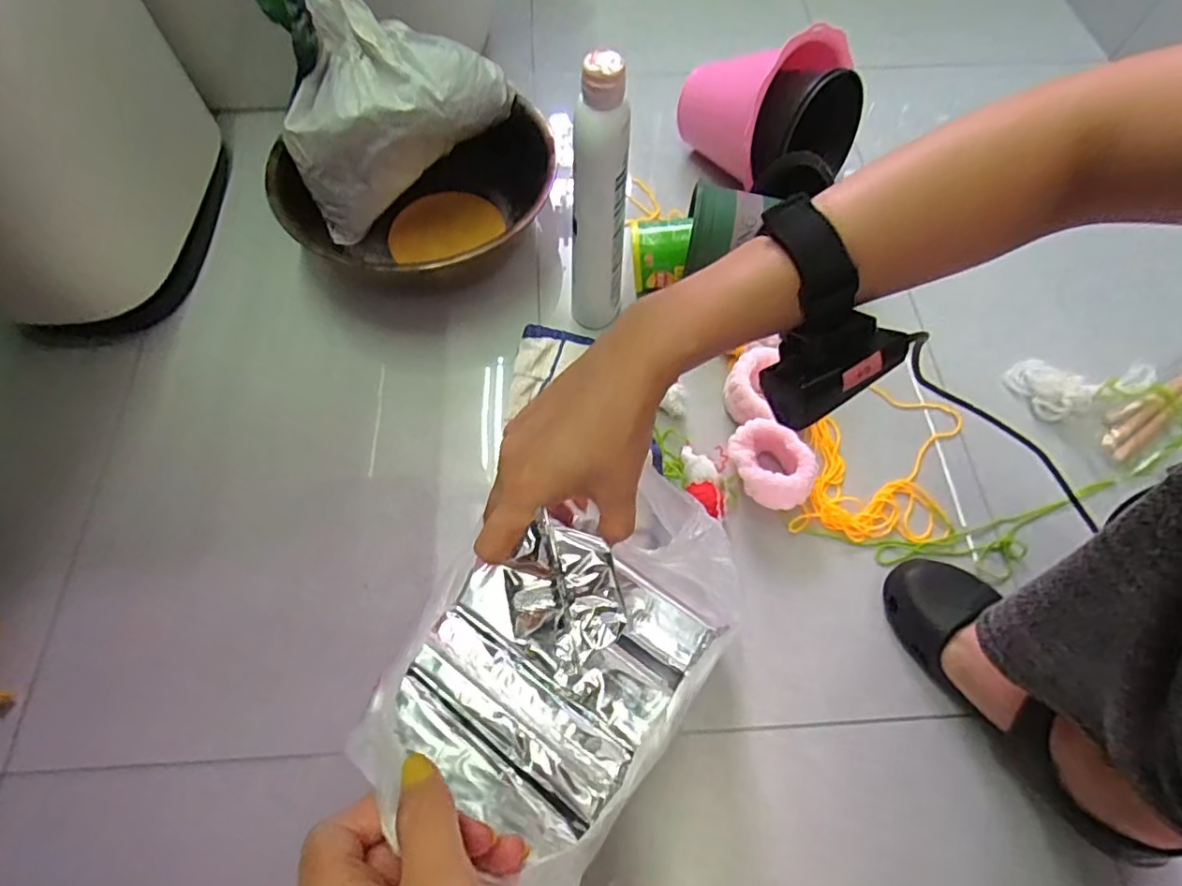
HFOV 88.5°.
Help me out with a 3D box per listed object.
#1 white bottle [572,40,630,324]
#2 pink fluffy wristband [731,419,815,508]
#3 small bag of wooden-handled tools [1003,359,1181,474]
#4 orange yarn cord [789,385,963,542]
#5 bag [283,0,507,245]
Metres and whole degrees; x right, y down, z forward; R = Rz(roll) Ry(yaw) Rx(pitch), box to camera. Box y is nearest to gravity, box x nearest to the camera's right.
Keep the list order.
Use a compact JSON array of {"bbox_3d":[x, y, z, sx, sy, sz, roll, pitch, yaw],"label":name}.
[{"bbox_3d":[0.007,-0.195,0.520,0.050,0.247,0.041,6,65,1],"label":"white bottle"},{"bbox_3d":[0.155,0.020,0.535,0.076,0.051,0.056,30,67,12],"label":"pink fluffy wristband"},{"bbox_3d":[0.529,-0.064,0.595,0.204,0.052,0.141,-30,69,-15],"label":"small bag of wooden-handled tools"},{"bbox_3d":[0.266,0.020,0.561,0.134,0.015,0.159,16,65,6],"label":"orange yarn cord"},{"bbox_3d":[-0.192,-0.327,0.619,0.221,0.193,0.099,-16,66,-9],"label":"bag"}]

